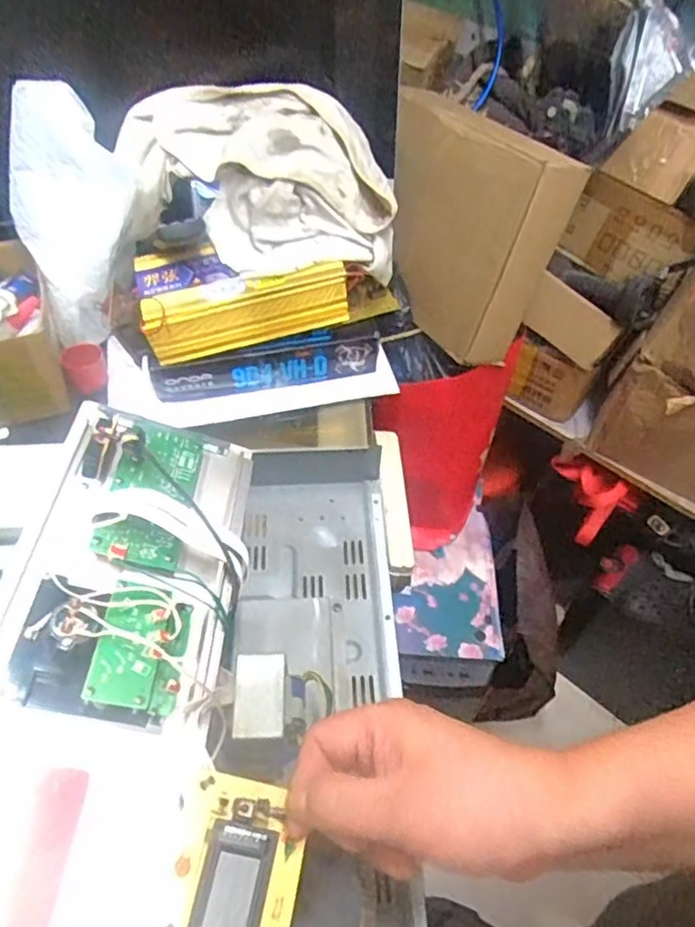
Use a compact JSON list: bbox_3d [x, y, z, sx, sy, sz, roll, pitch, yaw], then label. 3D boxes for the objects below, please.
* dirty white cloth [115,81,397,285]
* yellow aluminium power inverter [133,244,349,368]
[{"bbox_3d":[-0.095,-0.304,0.678,0.295,0.141,0.130,-1,52,-4],"label":"dirty white cloth"},{"bbox_3d":[-0.115,-0.187,0.689,0.217,0.073,0.100,-9,53,-10],"label":"yellow aluminium power inverter"}]

